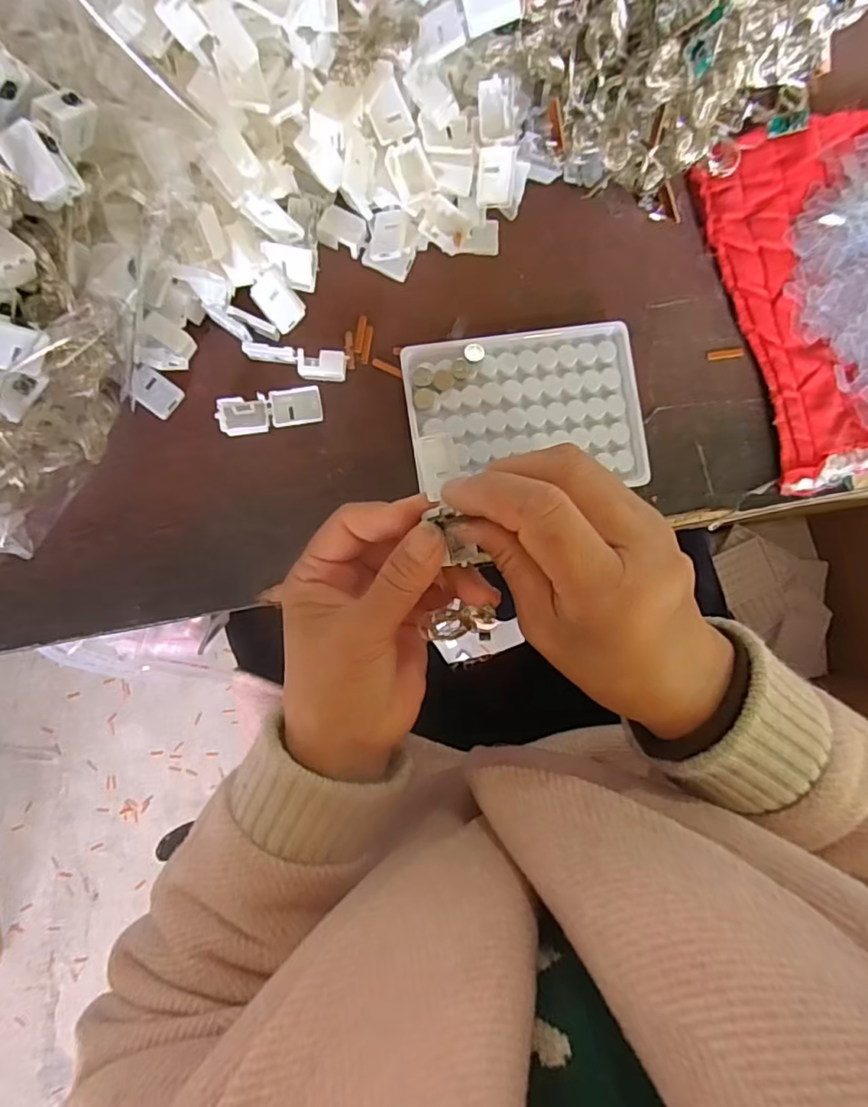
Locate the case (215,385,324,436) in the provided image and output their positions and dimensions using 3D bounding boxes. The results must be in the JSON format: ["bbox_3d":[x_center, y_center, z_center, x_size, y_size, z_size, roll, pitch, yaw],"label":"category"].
[{"bbox_3d":[-0.090,-0.079,0.320,0.055,0.010,0.020,-10,89,-4],"label":"case"}]

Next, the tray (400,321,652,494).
[{"bbox_3d":[0.051,-0.082,0.327,0.129,0.013,0.087,-6,89,-4],"label":"tray"}]

